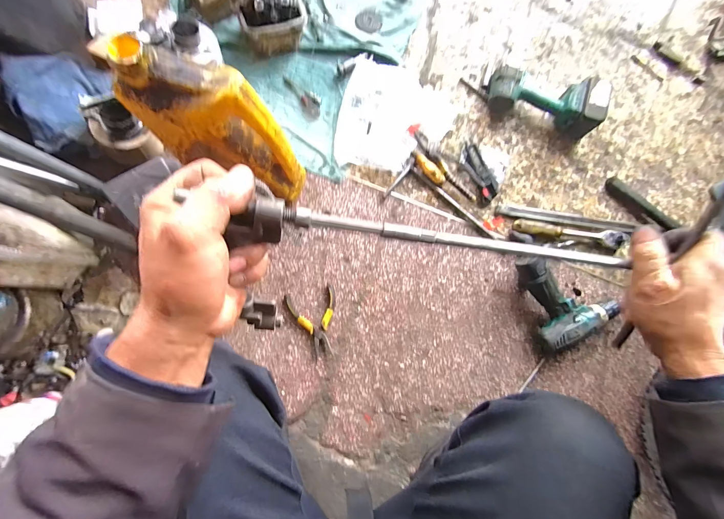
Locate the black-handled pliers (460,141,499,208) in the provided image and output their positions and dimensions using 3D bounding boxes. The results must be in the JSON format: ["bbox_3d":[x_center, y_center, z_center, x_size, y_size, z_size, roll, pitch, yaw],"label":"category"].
[{"bbox_3d":[0.259,-0.191,0.696,0.056,0.027,0.140,-21,83,-7],"label":"black-handled pliers"}]

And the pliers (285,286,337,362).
[{"bbox_3d":[-0.087,0.127,0.626,0.095,0.013,0.134,-17,83,-7],"label":"pliers"}]

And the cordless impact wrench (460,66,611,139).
[{"bbox_3d":[0.382,-0.373,0.707,0.298,0.078,0.117,17,80,-2],"label":"cordless impact wrench"}]

